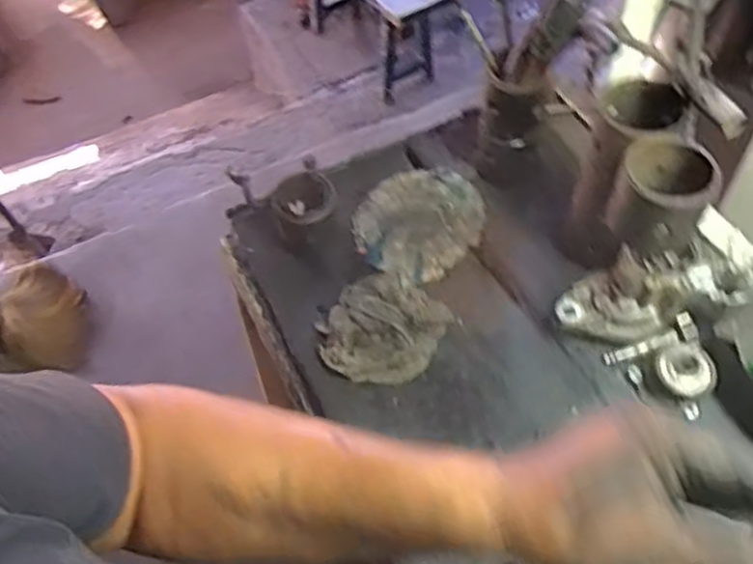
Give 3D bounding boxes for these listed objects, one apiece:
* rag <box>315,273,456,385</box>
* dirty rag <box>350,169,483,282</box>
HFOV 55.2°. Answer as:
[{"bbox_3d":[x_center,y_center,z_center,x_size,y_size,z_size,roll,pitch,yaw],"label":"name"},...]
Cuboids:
[{"bbox_3d":[0.005,0.055,0.880,0.140,0.027,0.147,25,60,20],"label":"rag"},{"bbox_3d":[0.056,-0.082,0.982,0.161,0.030,0.178,35,63,25],"label":"dirty rag"}]

